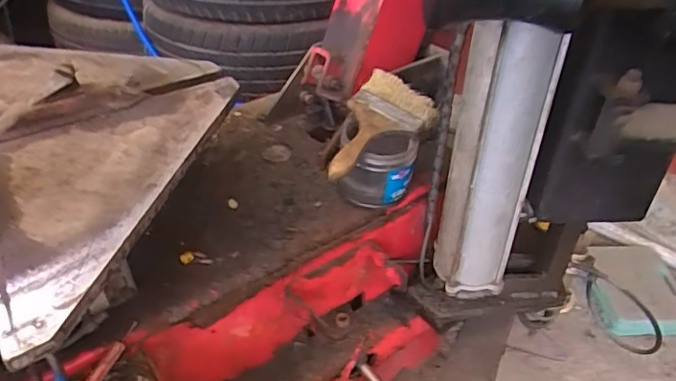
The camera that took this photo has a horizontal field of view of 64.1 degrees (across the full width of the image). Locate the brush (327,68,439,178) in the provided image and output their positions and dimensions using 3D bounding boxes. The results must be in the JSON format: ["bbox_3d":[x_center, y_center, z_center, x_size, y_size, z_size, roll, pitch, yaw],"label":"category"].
[{"bbox_3d":[0.038,-0.084,0.699,0.104,0.023,0.174,38,62,21],"label":"brush"}]

